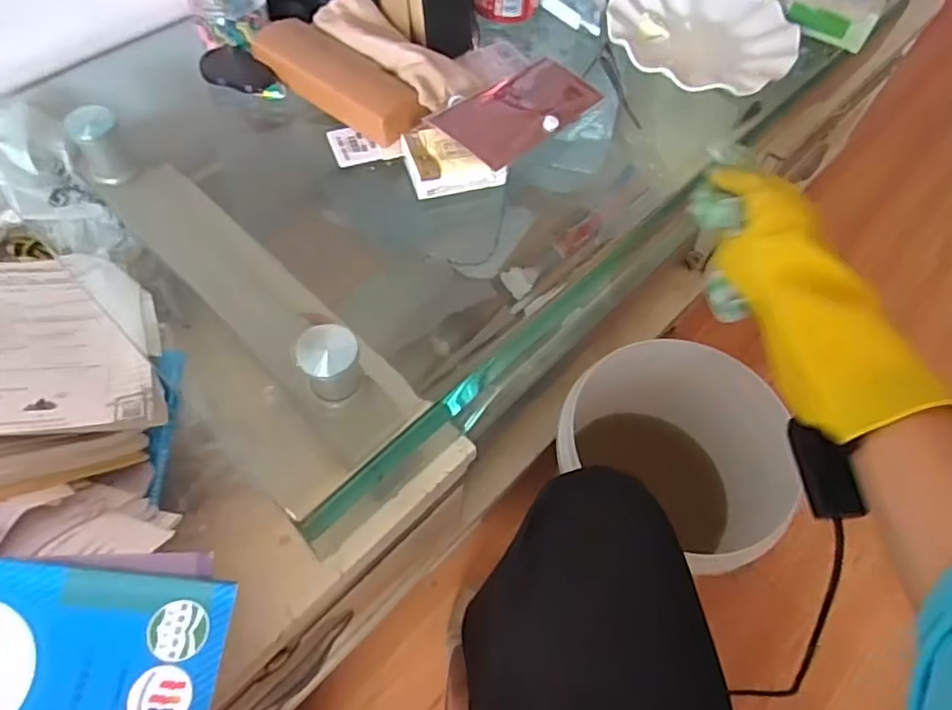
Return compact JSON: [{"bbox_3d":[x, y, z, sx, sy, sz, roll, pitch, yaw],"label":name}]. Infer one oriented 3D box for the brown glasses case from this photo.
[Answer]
[{"bbox_3d":[-0.120,-0.241,0.543,0.164,0.027,0.058,37,64,16],"label":"brown glasses case"}]

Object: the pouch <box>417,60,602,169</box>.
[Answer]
[{"bbox_3d":[0.034,-0.204,0.526,0.139,0.011,0.074,-38,70,-23],"label":"pouch"}]

